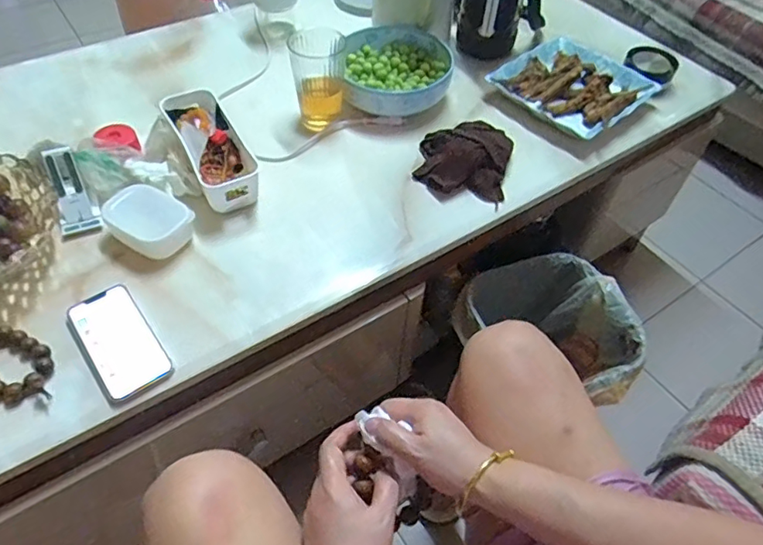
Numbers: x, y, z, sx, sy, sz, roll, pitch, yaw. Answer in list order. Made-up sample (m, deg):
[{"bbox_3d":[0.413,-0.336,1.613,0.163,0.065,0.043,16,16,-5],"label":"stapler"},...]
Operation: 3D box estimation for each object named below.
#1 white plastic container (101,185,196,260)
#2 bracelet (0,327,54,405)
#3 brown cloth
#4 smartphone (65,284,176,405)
[{"bbox_3d":[-0.298,-0.065,0.695,0.102,0.048,0.075,28,55,17],"label":"white plastic container"},{"bbox_3d":[-0.401,0.099,0.592,0.115,0.015,0.067,40,59,24],"label":"bracelet"},{"bbox_3d":[0.125,-0.180,0.816,0.135,0.041,0.147,13,52,5],"label":"brown cloth"},{"bbox_3d":[-0.299,0.077,0.616,0.071,0.009,0.147,-30,60,-24],"label":"smartphone"}]

